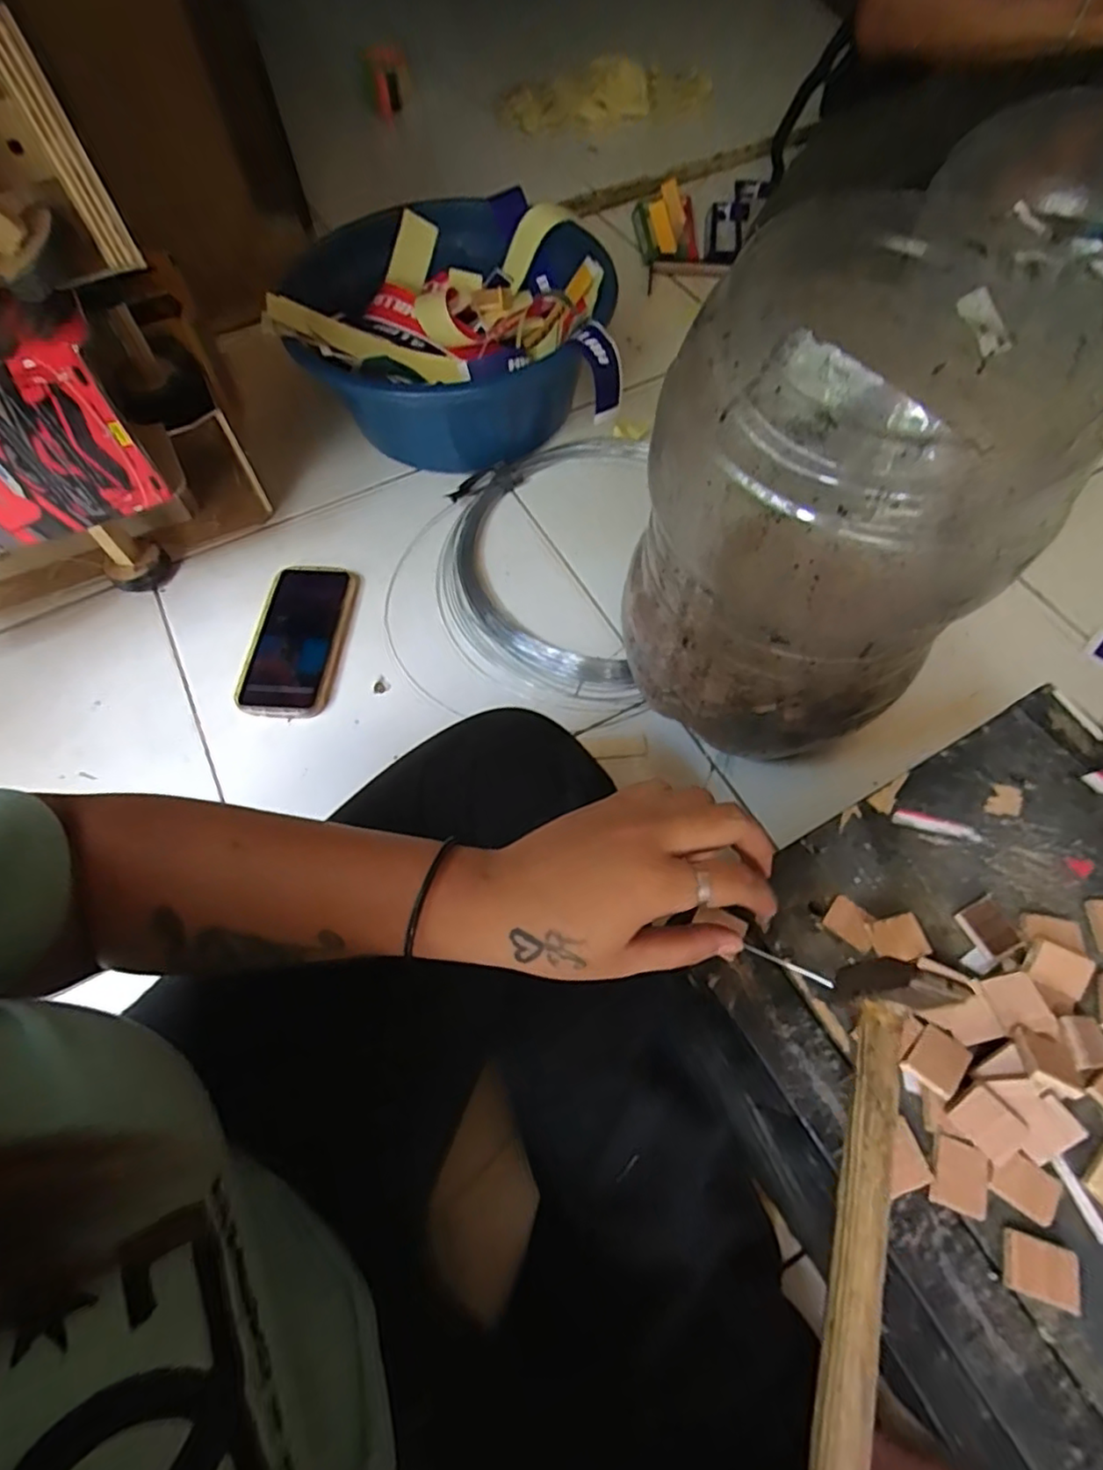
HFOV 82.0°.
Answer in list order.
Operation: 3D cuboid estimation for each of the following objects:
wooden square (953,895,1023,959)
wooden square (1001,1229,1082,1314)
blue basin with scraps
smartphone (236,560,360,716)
[{"bbox_3d":[0.209,0.092,0.303,0.020,0.006,0.025,-24,65,-11],"label":"wooden square"},{"bbox_3d":[0.188,0.205,0.243,0.025,0.005,0.020,18,64,10],"label":"wooden square"},{"bbox_3d":[-0.106,-0.458,0.742,0.343,0.150,0.331,0,63,1],"label":"blue basin with scraps"},{"bbox_3d":[-0.251,-0.099,0.639,0.097,0.016,0.177,-1,61,7],"label":"smartphone"}]

